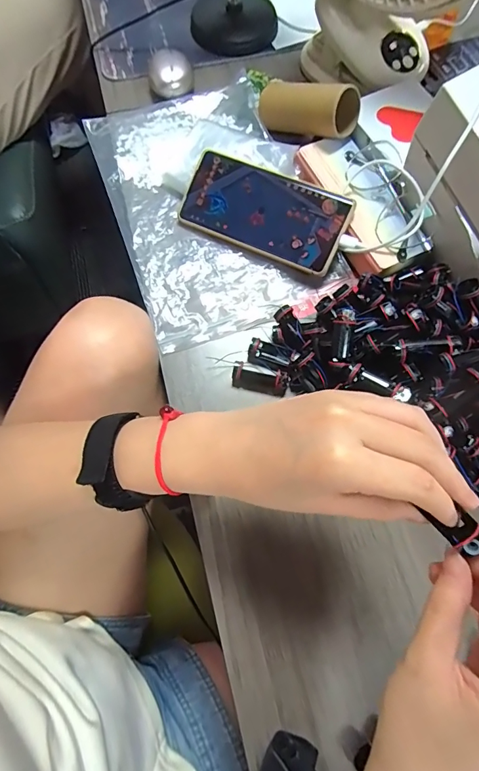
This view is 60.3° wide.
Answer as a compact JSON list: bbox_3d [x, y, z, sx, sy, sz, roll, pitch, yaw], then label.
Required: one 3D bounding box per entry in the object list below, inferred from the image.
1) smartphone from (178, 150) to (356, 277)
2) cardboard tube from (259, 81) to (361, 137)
[{"bbox_3d":[0.022,-0.170,0.399,0.165,0.006,0.075,27,97,11],"label":"smartphone"},{"bbox_3d":[0.065,-0.283,0.416,0.105,0.048,0.038,18,72,23],"label":"cardboard tube"}]

